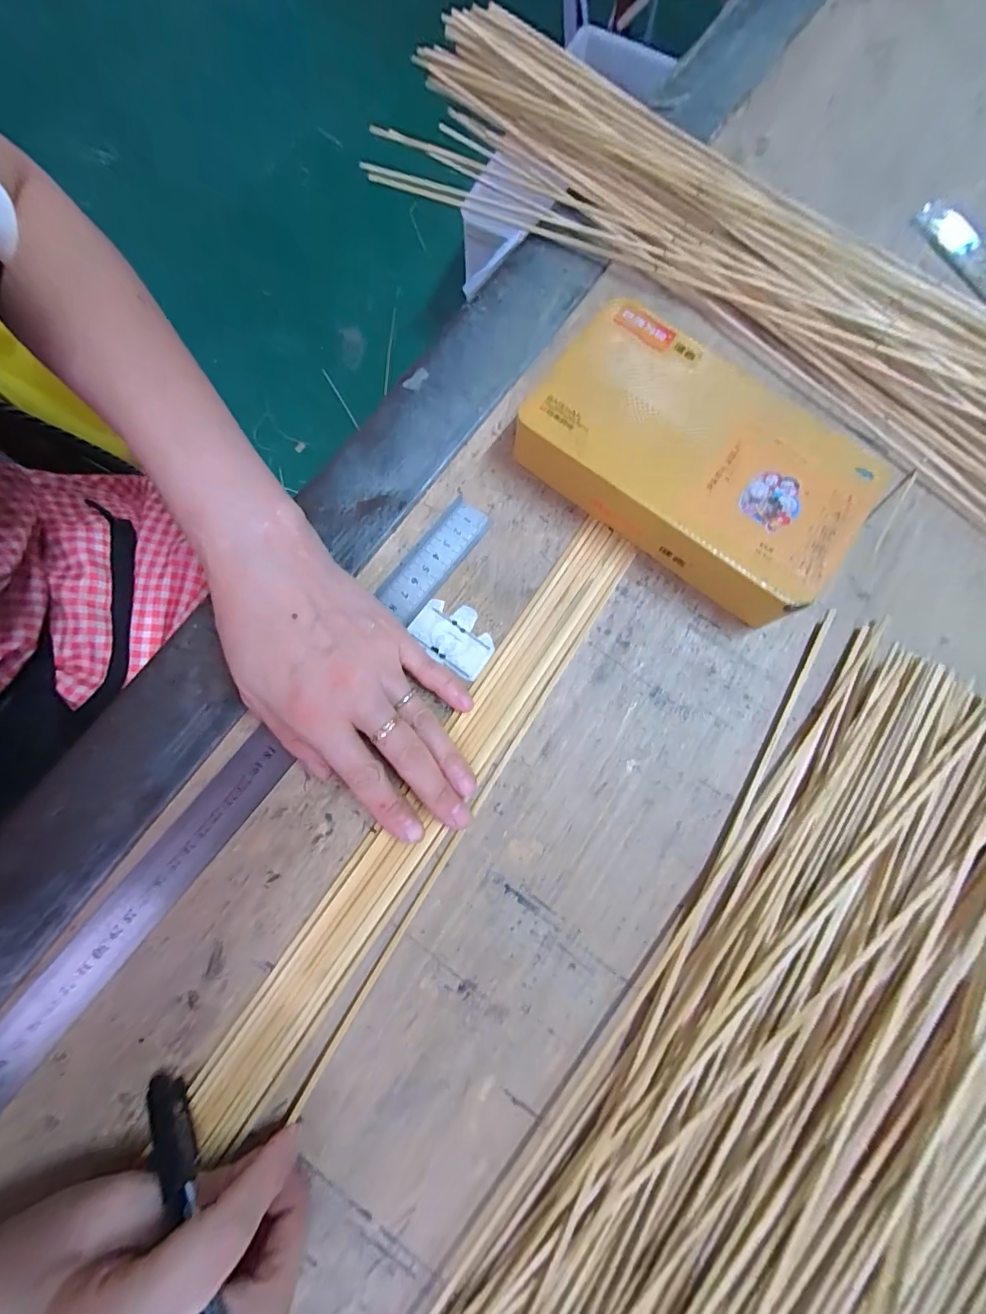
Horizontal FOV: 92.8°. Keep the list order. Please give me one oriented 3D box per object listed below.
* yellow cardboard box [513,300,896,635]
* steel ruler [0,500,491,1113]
[{"bbox_3d":[0.114,-0.113,0.270,0.180,0.040,0.110,34,80,6],"label":"yellow cardboard box"},{"bbox_3d":[-0.137,0.073,0.246,0.028,0.004,0.411,37,80,6],"label":"steel ruler"}]

